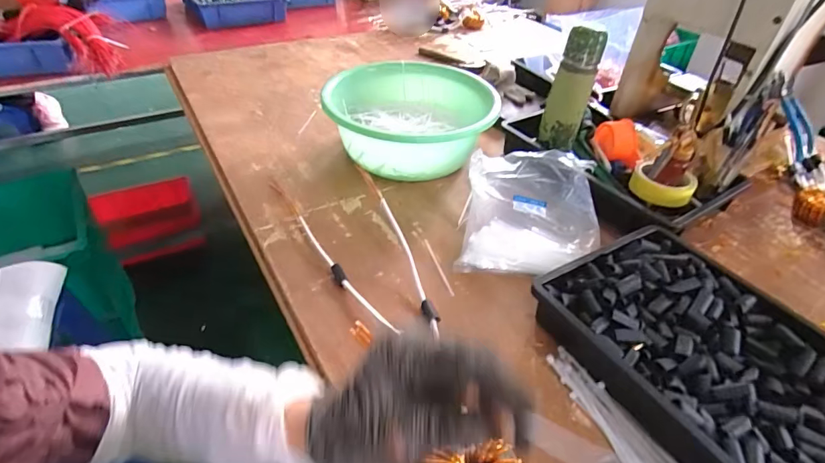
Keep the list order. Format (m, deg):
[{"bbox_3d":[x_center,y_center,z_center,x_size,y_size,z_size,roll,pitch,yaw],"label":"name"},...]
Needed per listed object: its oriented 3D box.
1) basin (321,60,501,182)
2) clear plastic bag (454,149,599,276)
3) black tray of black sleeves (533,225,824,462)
[{"bbox_3d":[0.001,-0.207,0.838,0.308,0.121,0.302,2,40,-2],"label":"basin"},{"bbox_3d":[0.180,-0.032,0.680,0.199,0.078,0.223,8,40,6],"label":"clear plastic bag"},{"bbox_3d":[0.333,0.153,0.483,0.248,0.066,0.362,-19,45,-25],"label":"black tray of black sleeves"}]

